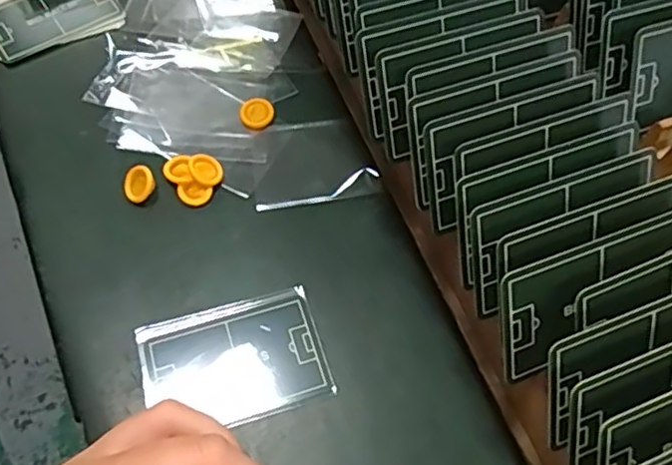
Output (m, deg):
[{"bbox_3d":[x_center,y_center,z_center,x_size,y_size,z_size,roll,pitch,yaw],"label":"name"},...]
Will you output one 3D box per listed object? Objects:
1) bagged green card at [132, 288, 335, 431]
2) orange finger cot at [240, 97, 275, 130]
[{"bbox_3d":[-0.051,0.064,0.311,0.087,0.004,0.061,-15,63,-9],"label":"bagged green card"},{"bbox_3d":[-0.048,-0.074,0.382,0.021,0.005,0.021,-10,63,-7],"label":"orange finger cot"}]

